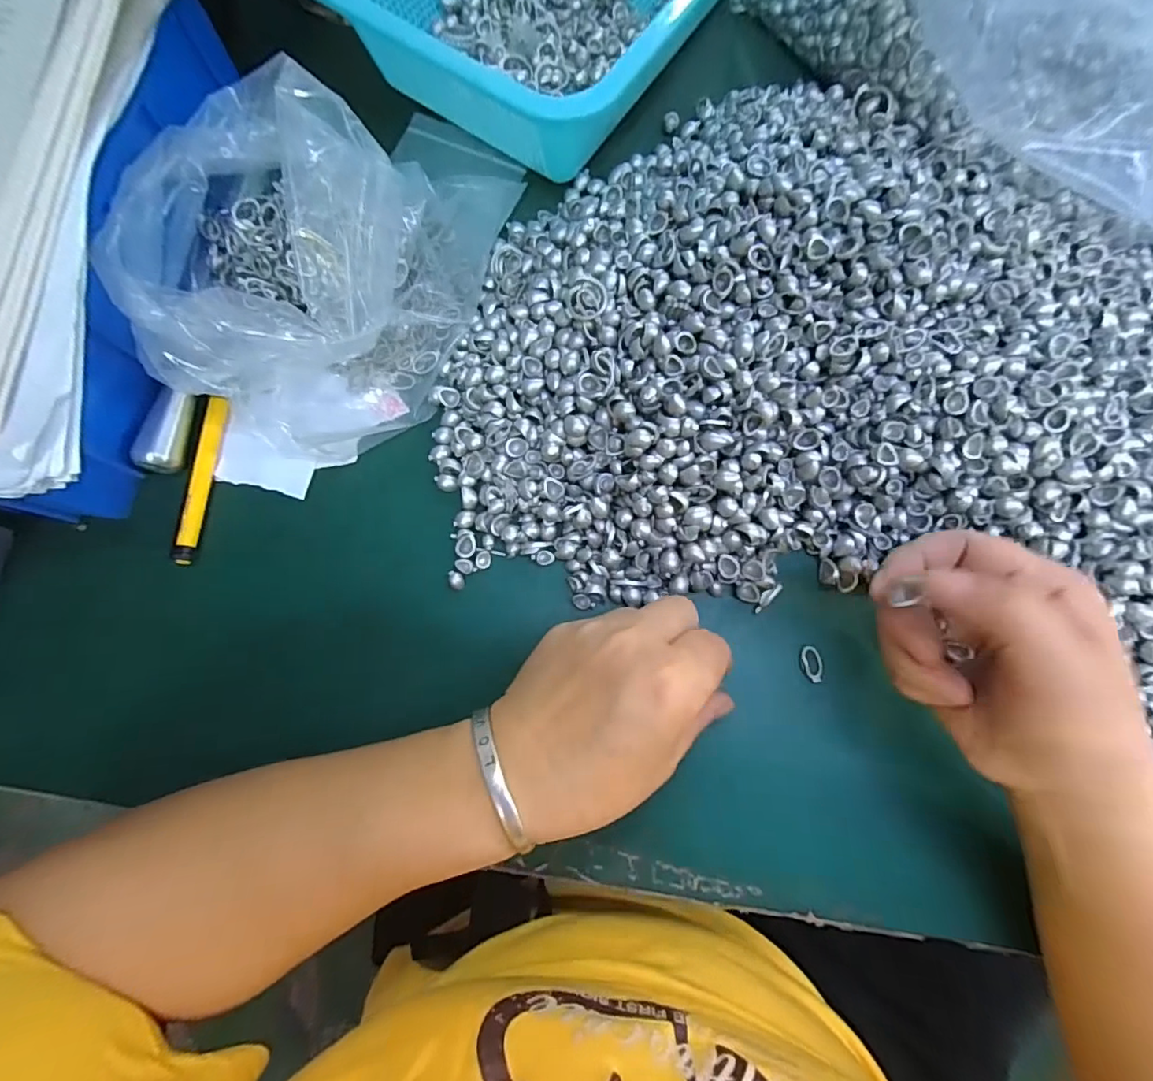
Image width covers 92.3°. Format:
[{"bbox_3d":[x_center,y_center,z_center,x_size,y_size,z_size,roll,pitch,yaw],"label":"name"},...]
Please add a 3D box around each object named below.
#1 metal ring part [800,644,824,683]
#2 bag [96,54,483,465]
[{"bbox_3d":[0.118,0.062,0.275,0.011,0.004,0.018,-1,80,0],"label":"metal ring part"},{"bbox_3d":[-0.132,-0.136,0.272,0.143,0.080,0.174,6,80,2],"label":"bag"}]

